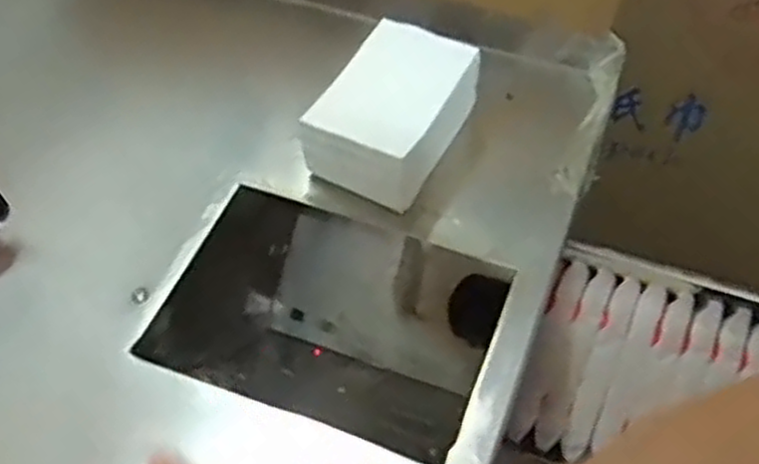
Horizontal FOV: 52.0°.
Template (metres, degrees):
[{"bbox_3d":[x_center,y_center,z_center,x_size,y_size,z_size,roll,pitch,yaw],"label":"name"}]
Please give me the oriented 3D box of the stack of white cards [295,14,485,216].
[{"bbox_3d":[0.011,-0.069,0.470,0.077,0.056,0.098,24,56,18],"label":"stack of white cards"}]

